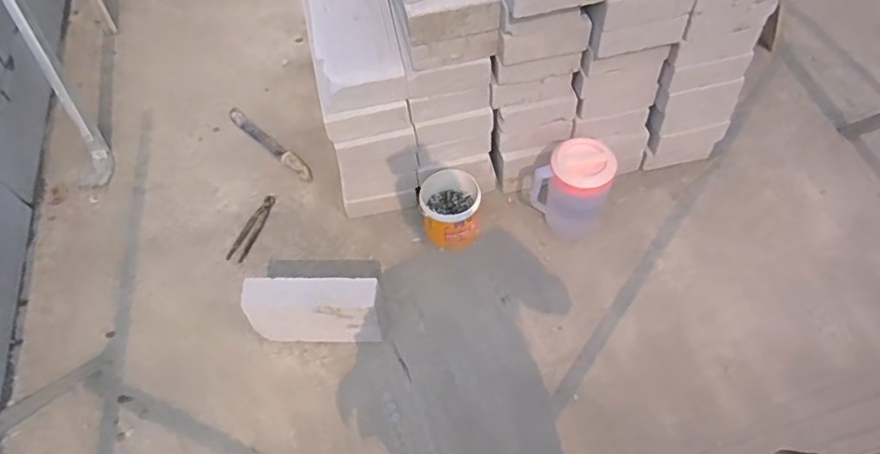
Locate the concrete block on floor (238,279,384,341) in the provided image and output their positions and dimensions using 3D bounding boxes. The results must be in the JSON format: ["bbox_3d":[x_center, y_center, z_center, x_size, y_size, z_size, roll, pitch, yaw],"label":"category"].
[{"bbox_3d":[-0.290,0.206,1.374,0.294,0.220,0.086,1,58,4],"label":"concrete block on floor"}]

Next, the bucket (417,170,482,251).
[{"bbox_3d":[0.026,-0.049,1.570,0.164,0.140,0.172,-2,58,3],"label":"bucket"}]

